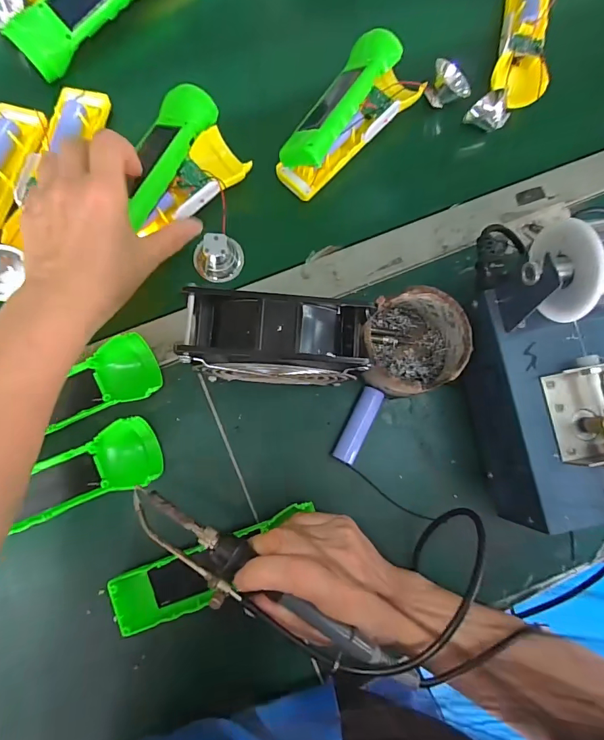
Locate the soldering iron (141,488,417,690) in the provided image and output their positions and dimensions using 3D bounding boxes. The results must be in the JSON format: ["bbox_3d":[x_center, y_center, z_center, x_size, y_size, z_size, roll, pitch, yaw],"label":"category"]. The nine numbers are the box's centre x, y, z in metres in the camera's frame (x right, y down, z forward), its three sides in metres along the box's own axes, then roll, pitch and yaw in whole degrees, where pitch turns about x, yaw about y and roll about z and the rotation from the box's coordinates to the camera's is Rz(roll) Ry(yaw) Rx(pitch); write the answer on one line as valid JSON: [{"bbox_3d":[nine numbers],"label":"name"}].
[{"bbox_3d":[-0.025,0.137,0.252,0.202,0.020,0.032,30,80,6],"label":"soldering iron"}]

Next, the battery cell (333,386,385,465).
[{"bbox_3d":[0.048,0.046,0.340,0.019,0.015,0.065,26,80,0],"label":"battery cell"}]

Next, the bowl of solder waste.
[{"bbox_3d":[0.087,-0.019,0.332,0.077,0.056,0.083,1,81,-4],"label":"bowl of solder waste"}]

